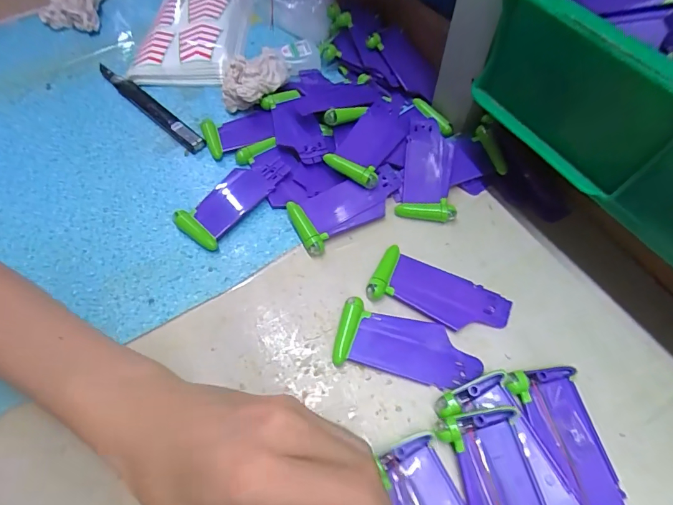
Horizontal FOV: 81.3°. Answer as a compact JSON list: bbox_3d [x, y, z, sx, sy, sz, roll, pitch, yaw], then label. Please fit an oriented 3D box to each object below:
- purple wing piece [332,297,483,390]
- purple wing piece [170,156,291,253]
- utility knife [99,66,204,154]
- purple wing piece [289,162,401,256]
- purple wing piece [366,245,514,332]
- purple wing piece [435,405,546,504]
[{"bbox_3d":[0.044,0.058,0.245,0.088,0.008,0.039,10,61,8],"label":"purple wing piece"},{"bbox_3d":[-0.078,-0.045,0.301,0.039,0.011,0.091,32,66,19],"label":"purple wing piece"},{"bbox_3d":[-0.173,-0.134,0.360,0.152,0.010,0.015,38,68,22],"label":"utility knife"},{"bbox_3d":[0.013,-0.035,0.295,0.091,0.013,0.043,-23,61,-10],"label":"purple wing piece"},{"bbox_3d":[0.069,0.028,0.263,0.089,0.010,0.040,23,63,15],"label":"purple wing piece"},{"bbox_3d":[0.085,0.127,0.197,0.040,0.015,0.088,-11,60,-4],"label":"purple wing piece"}]

